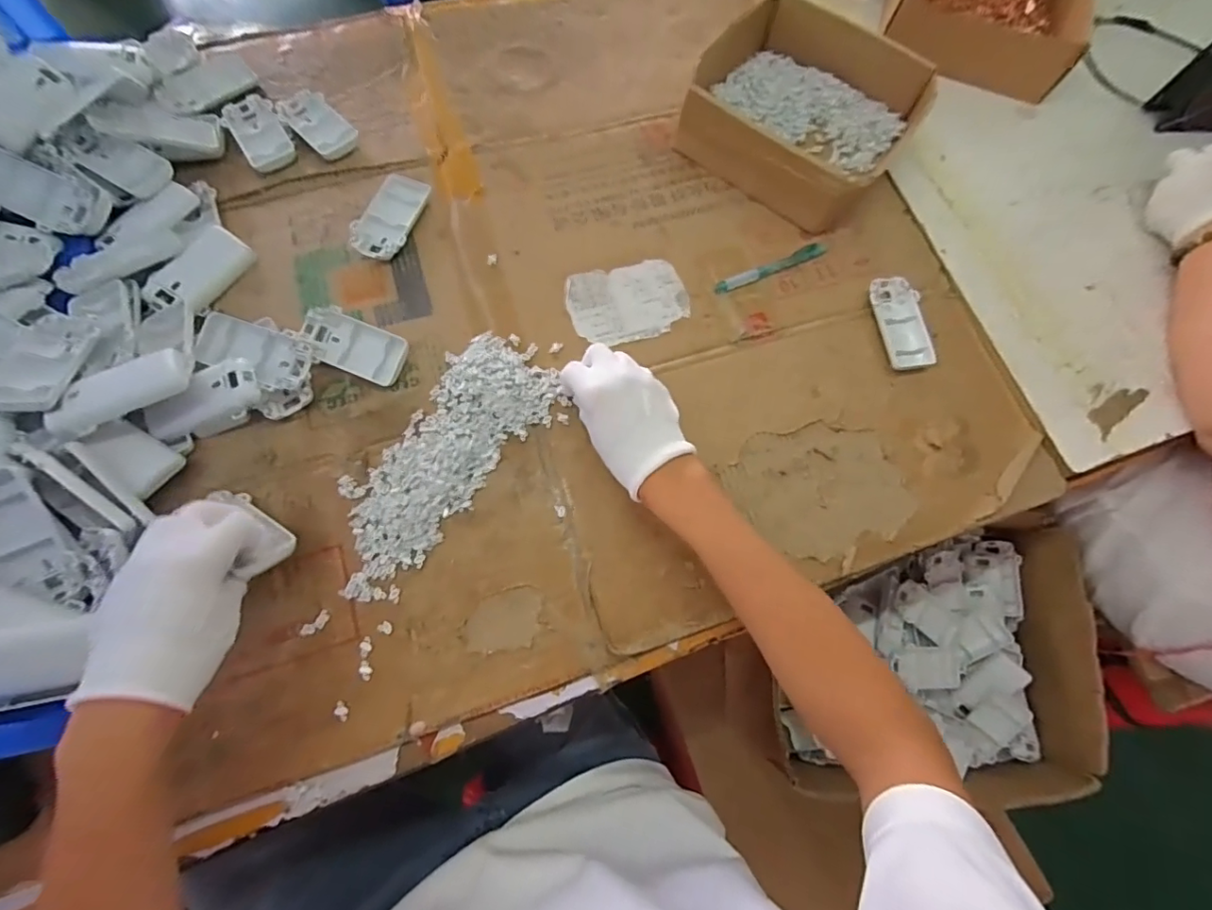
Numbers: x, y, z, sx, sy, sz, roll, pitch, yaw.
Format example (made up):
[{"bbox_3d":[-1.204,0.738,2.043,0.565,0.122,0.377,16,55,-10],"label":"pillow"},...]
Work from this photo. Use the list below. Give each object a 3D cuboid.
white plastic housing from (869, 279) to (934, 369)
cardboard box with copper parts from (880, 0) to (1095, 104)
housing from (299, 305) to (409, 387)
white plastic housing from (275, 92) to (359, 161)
[{"bbox_3d":[0.292,-0.131,0.524,0.049,0.016,0.096,-7,72,-6],"label":"white plastic housing"},{"bbox_3d":[0.455,-0.543,0.630,0.227,0.056,0.175,22,71,4],"label":"cardboard box with copper parts"},{"bbox_3d":[-0.228,-0.099,0.474,0.095,0.014,0.047,23,71,4],"label":"housing"},{"bbox_3d":[-0.305,-0.352,0.562,0.046,0.010,0.094,-40,78,-15],"label":"white plastic housing"}]

